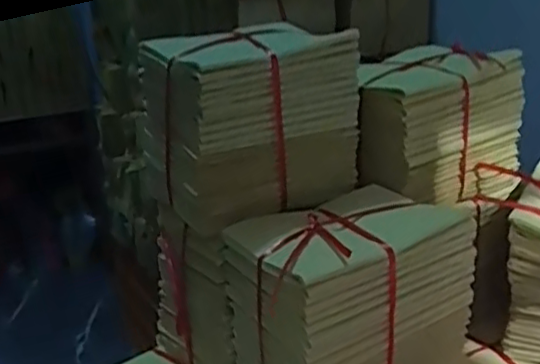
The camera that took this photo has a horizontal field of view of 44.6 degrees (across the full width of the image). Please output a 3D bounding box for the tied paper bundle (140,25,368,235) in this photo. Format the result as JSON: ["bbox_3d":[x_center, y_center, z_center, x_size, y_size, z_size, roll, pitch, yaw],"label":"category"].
[{"bbox_3d":[-0.020,-0.055,0.589,0.161,0.145,0.133,-15,20,-32],"label":"tied paper bundle"}]

